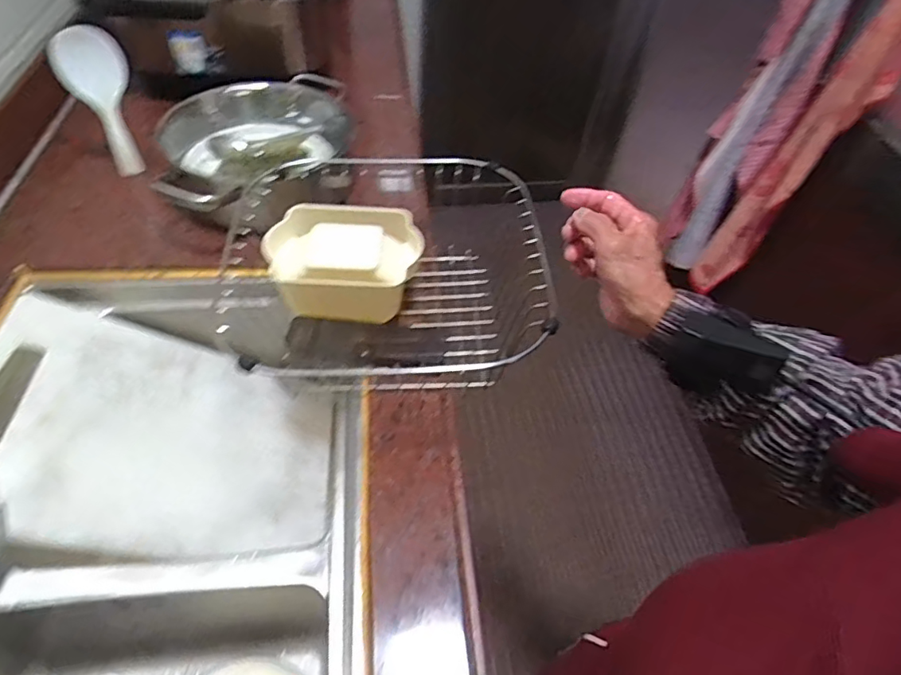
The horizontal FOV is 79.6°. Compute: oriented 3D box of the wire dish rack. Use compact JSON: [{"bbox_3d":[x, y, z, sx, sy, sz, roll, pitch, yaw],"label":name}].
[{"bbox_3d":[-0.063,-0.094,0.666,0.343,0.148,0.283,7,49,3],"label":"wire dish rack"}]

